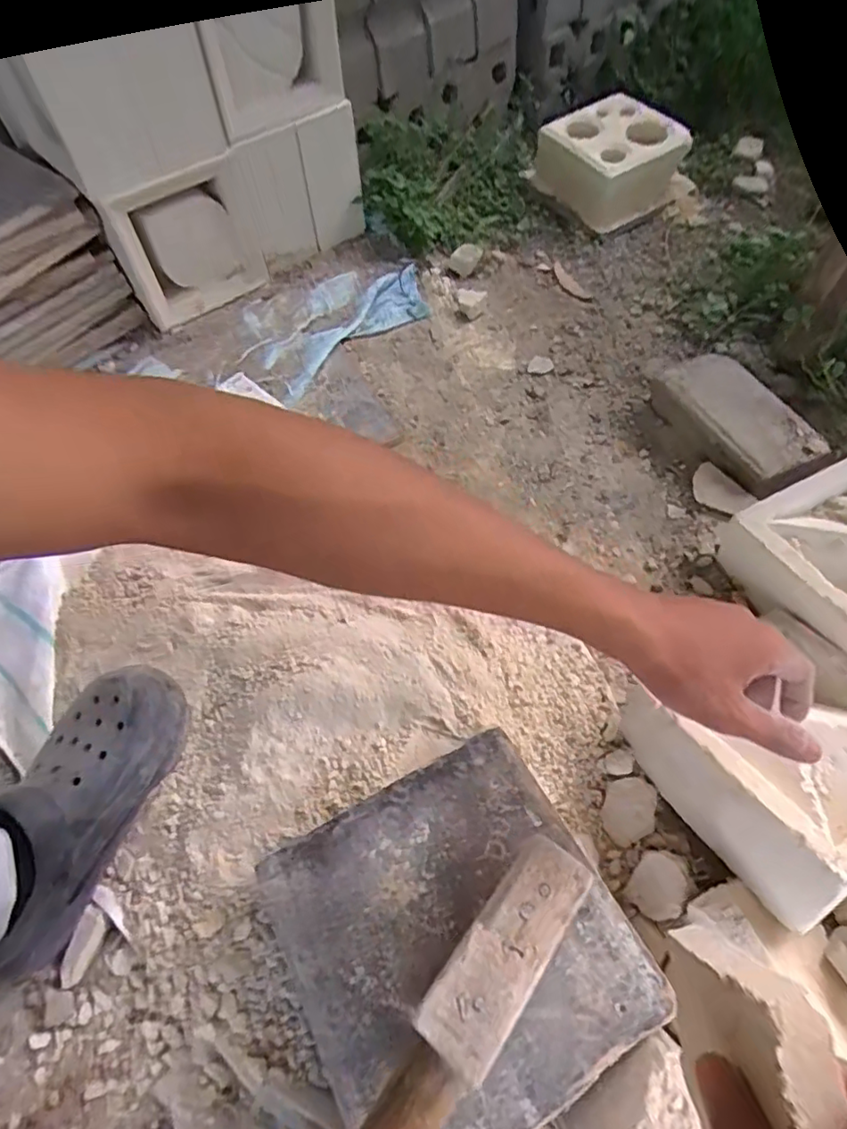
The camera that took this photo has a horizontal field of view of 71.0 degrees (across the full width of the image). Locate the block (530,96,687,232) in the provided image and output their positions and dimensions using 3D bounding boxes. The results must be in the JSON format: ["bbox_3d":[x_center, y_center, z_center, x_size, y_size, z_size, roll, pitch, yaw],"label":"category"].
[{"bbox_3d":[0.360,-0.787,1.160,0.220,0.113,0.239,-28,61,-15],"label":"block"}]

